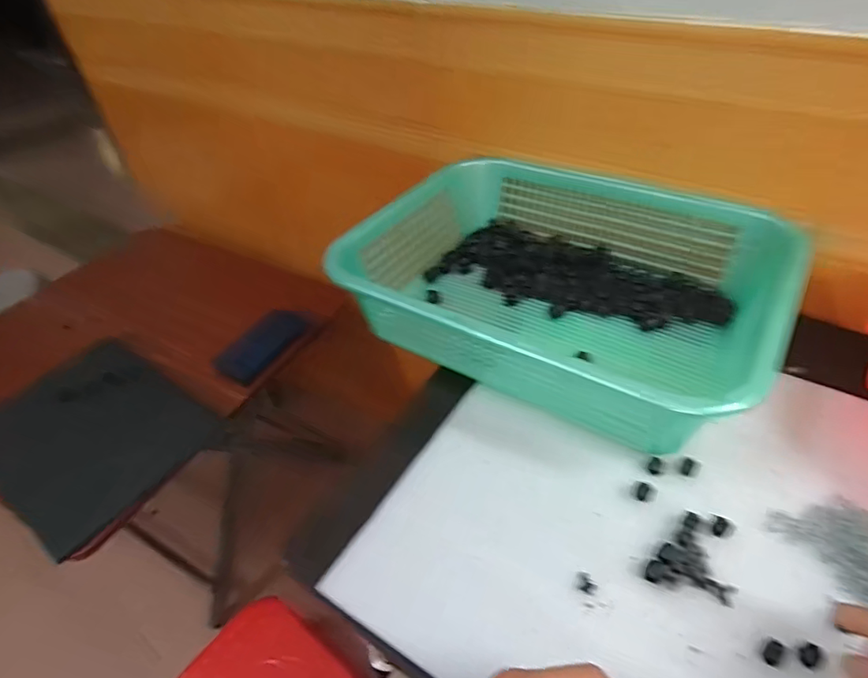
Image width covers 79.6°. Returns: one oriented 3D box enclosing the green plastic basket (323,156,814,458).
[{"bbox_3d":[0.123,-0.071,0.519,0.378,0.087,0.297,20,50,24],"label":"green plastic basket"}]

